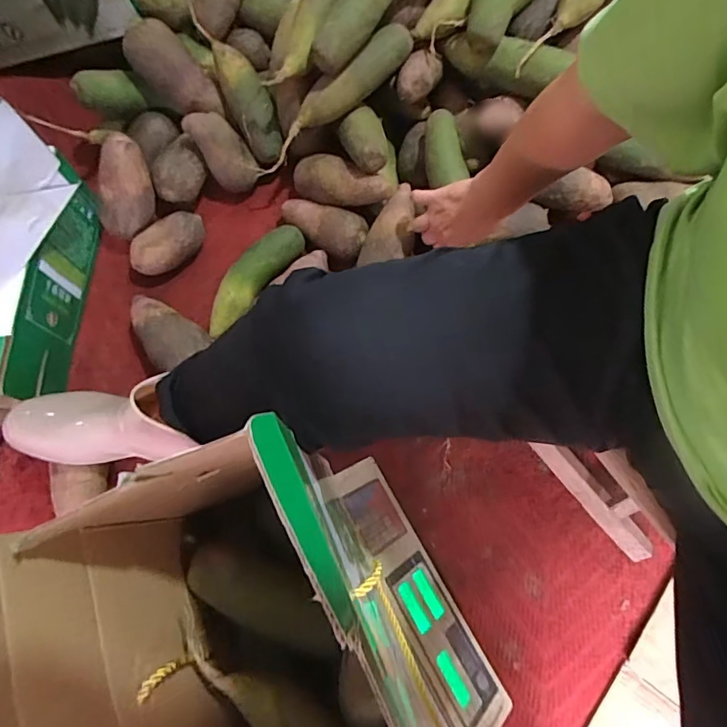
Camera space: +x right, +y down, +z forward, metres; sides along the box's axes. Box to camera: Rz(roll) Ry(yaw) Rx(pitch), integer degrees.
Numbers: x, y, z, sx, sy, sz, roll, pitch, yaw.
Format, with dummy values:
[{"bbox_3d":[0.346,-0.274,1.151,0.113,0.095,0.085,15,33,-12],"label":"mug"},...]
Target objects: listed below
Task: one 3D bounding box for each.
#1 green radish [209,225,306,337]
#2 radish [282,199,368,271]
[{"bbox_3d":[-0.158,-0.120,0.697,0.056,0.056,0.196,38,79,9],"label":"green radish"},{"bbox_3d":[-0.059,-0.198,0.706,0.133,0.057,0.065,26,77,6],"label":"radish"}]

